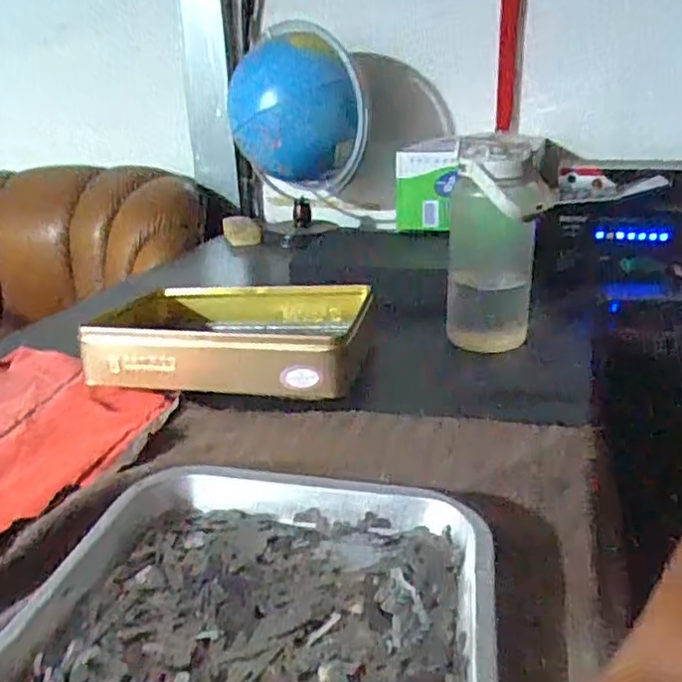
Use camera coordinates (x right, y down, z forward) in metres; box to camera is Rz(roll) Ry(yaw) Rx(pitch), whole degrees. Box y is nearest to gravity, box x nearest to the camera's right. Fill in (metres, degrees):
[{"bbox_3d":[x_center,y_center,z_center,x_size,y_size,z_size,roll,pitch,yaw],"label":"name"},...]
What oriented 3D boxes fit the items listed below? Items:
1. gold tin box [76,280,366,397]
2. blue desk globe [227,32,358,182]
[{"bbox_3d":[-0.136,-0.008,0.759,0.319,0.072,0.208,2,23,11],"label":"gold tin box"},{"bbox_3d":[-0.099,-0.427,1.369,0.258,0.375,0.238,-4,23,-4],"label":"blue desk globe"}]

